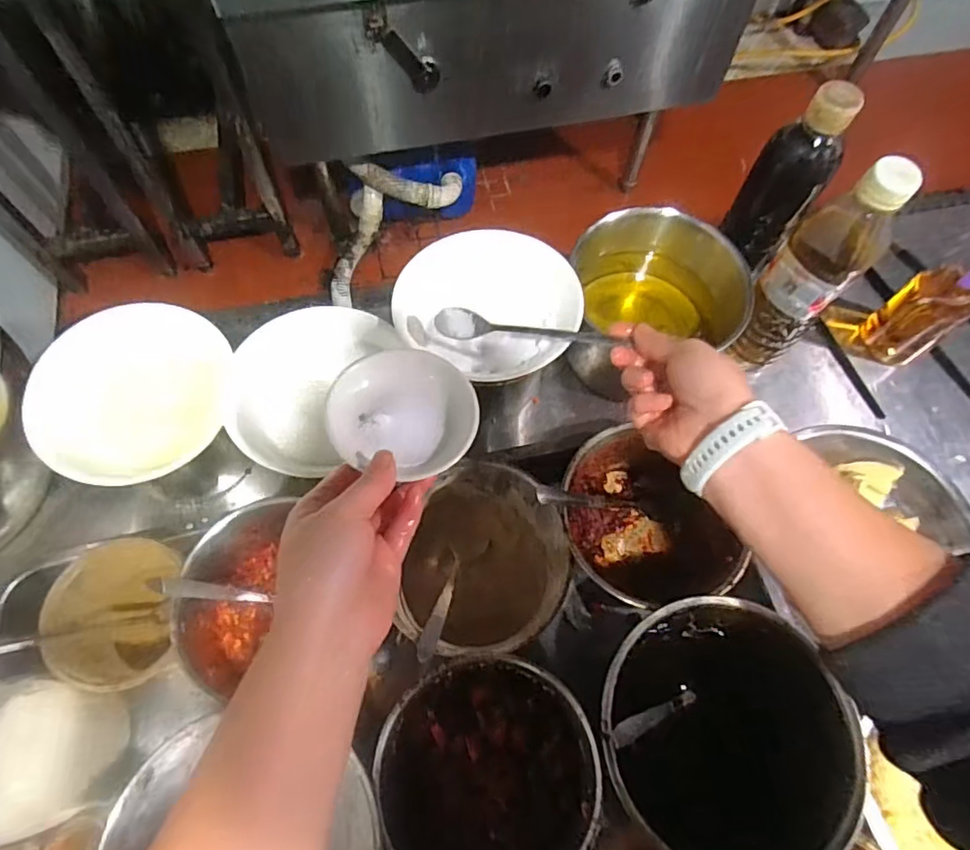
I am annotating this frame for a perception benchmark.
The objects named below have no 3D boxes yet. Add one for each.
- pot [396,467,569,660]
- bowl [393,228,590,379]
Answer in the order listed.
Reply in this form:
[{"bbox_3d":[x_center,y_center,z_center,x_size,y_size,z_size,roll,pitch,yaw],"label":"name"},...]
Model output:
[{"bbox_3d":[-0.004,0.111,0.443,0.119,0.110,0.129,1,65,-2],"label":"pot"},{"bbox_3d":[0.003,-0.099,0.476,0.149,0.050,0.129,26,67,10],"label":"bowl"}]

